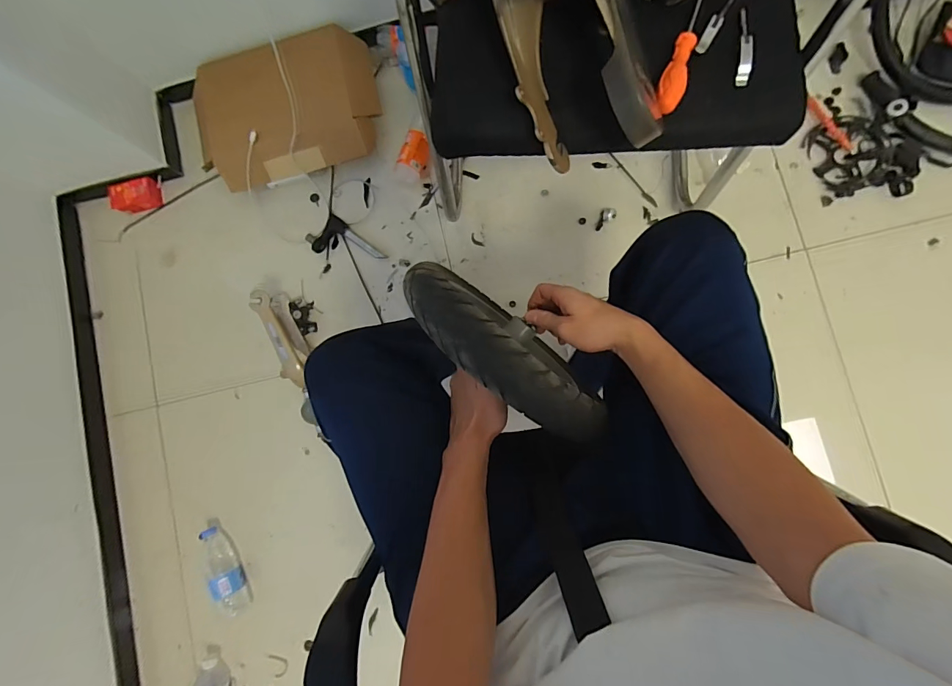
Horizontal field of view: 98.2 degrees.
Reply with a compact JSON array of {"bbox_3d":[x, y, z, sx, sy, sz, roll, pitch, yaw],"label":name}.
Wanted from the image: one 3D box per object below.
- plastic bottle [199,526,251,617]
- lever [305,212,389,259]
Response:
[{"bbox_3d":[-0.597,0.539,0.969,0.066,0.067,0.209,-27,83,3],"label":"plastic bottle"},{"bbox_3d":[-0.324,-0.234,1.023,0.181,0.028,0.100,39,91,6],"label":"lever"}]

